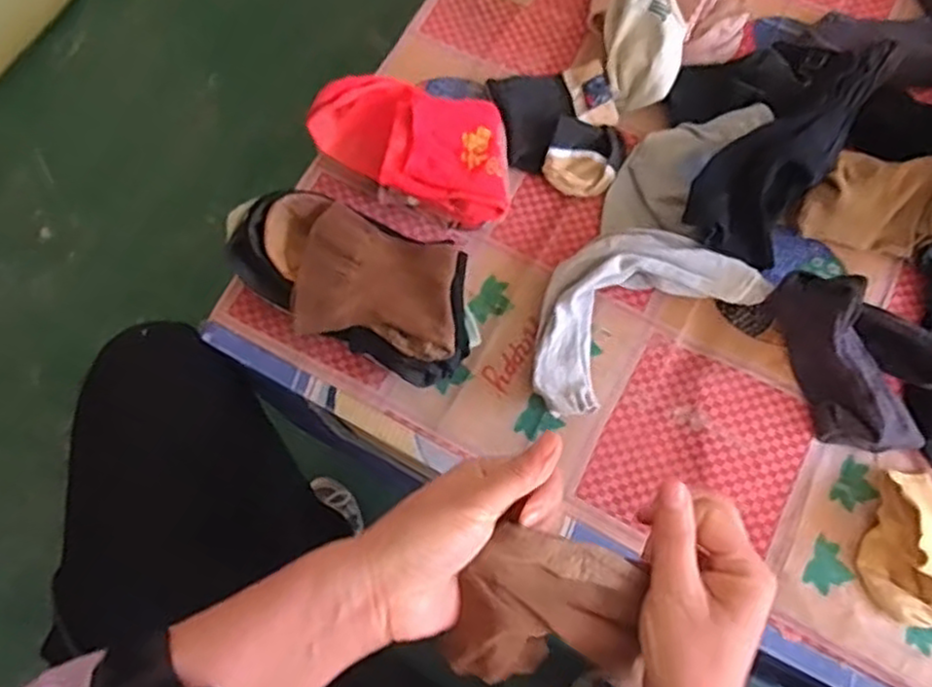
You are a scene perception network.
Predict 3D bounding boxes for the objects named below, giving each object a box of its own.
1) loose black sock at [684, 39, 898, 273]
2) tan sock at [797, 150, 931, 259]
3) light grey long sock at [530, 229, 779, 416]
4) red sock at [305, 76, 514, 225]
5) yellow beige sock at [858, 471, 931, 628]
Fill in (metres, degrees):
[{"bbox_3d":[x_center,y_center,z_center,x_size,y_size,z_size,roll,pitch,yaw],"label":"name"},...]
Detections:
[{"bbox_3d":[0.268,-0.168,0.602,0.083,0.068,0.244,33,76,10],"label":"loose black sock"},{"bbox_3d":[0.353,-0.109,0.572,0.139,0.082,0.077,25,75,8],"label":"tan sock"},{"bbox_3d":[0.127,-0.031,0.574,0.199,0.041,0.110,-32,75,-9],"label":"light grey long sock"},{"bbox_3d":[-0.038,-0.168,0.611,0.181,0.058,0.103,26,75,8],"label":"red sock"},{"bbox_3d":[0.342,0.151,0.511,0.091,0.035,0.108,25,75,8],"label":"yellow beige sock"}]

